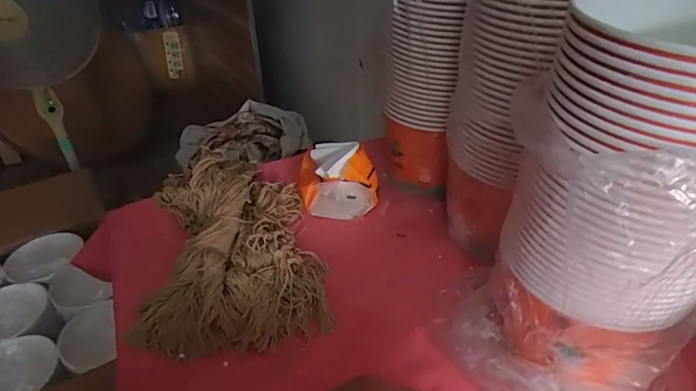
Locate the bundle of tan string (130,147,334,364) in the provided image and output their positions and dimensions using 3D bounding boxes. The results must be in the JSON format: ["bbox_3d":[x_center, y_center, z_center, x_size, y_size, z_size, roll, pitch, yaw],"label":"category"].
[{"bbox_3d":[-0.164,0.052,0.614,0.224,0.056,0.355,-9,38,-10],"label":"bundle of tan string"}]

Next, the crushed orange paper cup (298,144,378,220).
[{"bbox_3d":[-0.020,-0.033,0.700,0.117,0.083,0.137,-5,37,-5],"label":"crushed orange paper cup"}]

